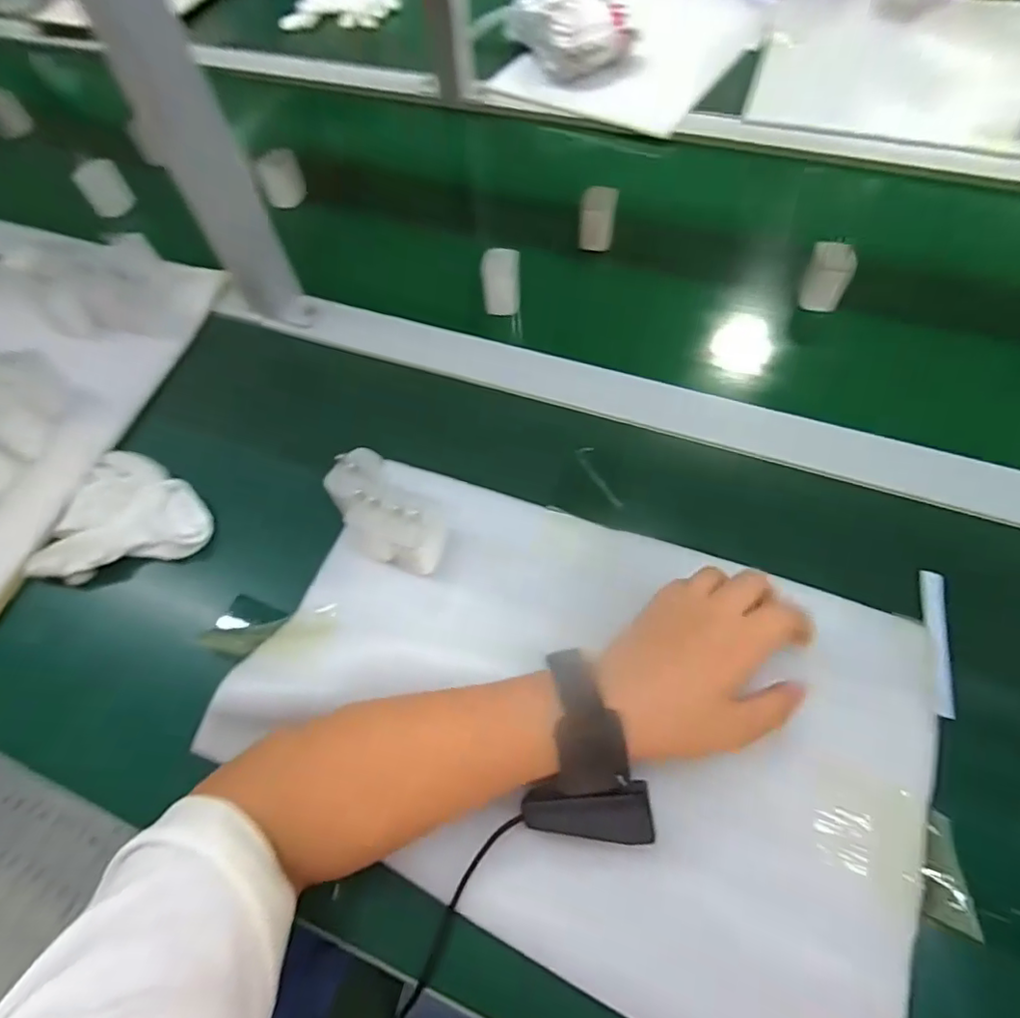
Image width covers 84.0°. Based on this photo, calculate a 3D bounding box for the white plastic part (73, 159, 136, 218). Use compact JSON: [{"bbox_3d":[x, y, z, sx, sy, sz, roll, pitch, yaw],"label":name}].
[{"bbox_3d":[-0.485,-0.385,0.681,0.052,0.056,0.016,-38,65,-17],"label":"white plastic part"}]

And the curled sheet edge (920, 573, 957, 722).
[{"bbox_3d":[0.284,0.087,0.376,0.013,0.007,0.100,13,62,11],"label":"curled sheet edge"}]

